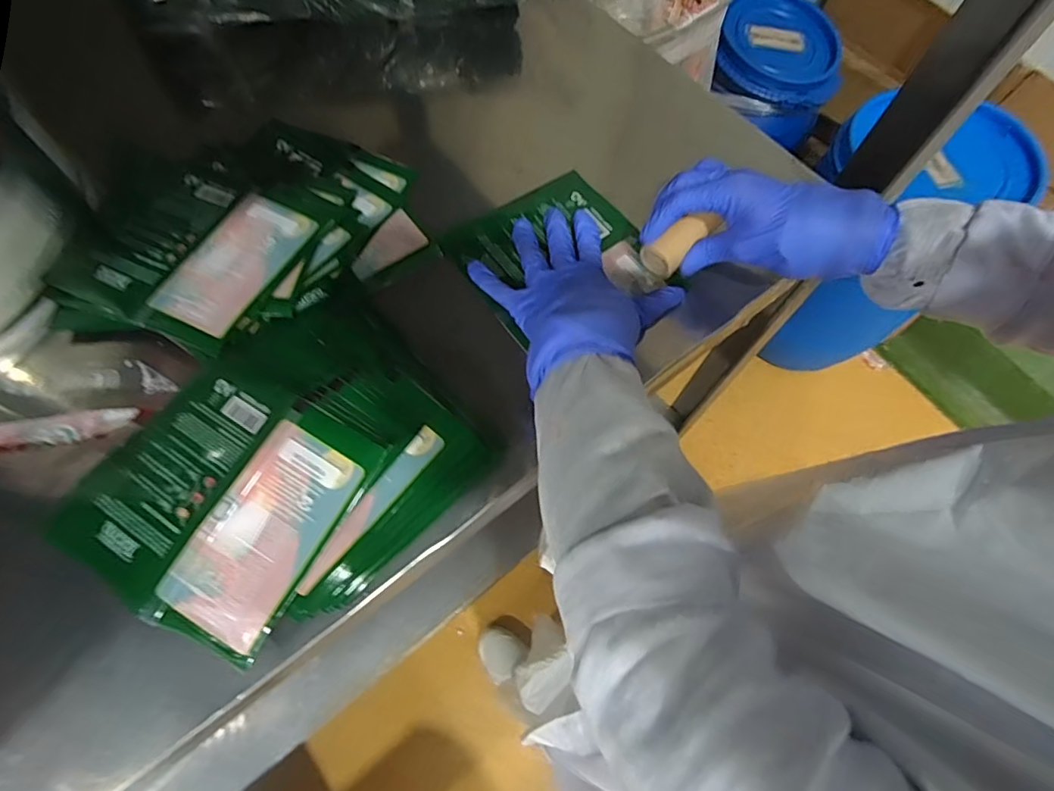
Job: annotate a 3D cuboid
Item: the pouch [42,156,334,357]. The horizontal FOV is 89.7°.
[{"bbox_3d":[-0.251,-0.115,0.388,0.164,0.012,0.140,25,67,8],"label":"pouch"}]

